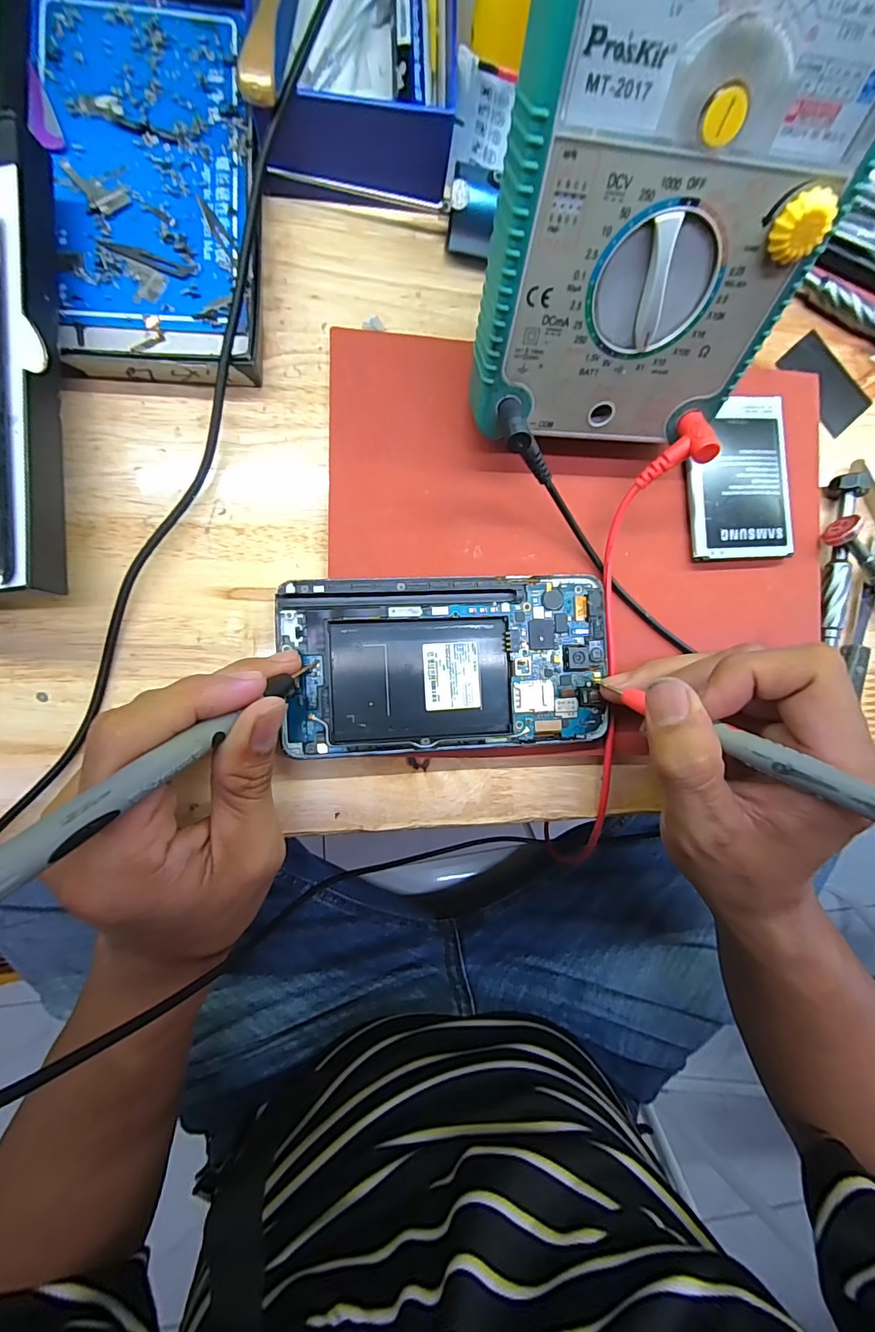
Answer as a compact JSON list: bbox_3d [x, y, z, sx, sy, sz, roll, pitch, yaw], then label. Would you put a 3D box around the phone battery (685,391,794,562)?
[{"bbox_3d":[0.147,-0.093,0.236,0.051,0.009,0.080,-3,91,-8],"label":"phone battery"}]

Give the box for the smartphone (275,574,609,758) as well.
[{"bbox_3d":[0.006,-0.001,0.216,0.144,0.006,0.076,-3,91,-8],"label":"smartphone"}]

